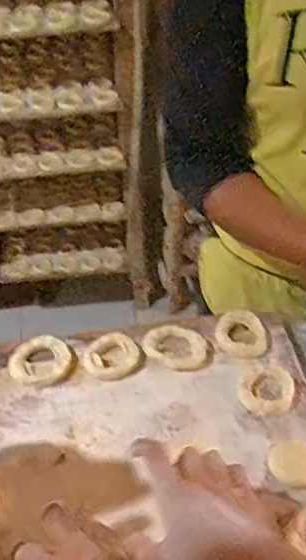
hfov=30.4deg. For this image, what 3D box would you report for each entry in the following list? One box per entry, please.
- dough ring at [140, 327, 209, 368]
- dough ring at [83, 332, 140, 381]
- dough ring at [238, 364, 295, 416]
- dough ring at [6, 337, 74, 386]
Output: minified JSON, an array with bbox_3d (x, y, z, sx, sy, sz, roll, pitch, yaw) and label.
[{"bbox_3d":[0.028,0.077,0.682,0.083,0.015,0.064,19,48,20],"label":"dough ring"},{"bbox_3d":[-0.050,0.089,0.673,0.065,0.013,0.062,-1,44,1],"label":"dough ring"},{"bbox_3d":[0.132,0.125,0.642,0.059,0.014,0.066,21,49,21],"label":"dough ring"},{"bbox_3d":[-0.133,0.097,0.665,0.070,0.021,0.060,-17,47,-16],"label":"dough ring"}]

